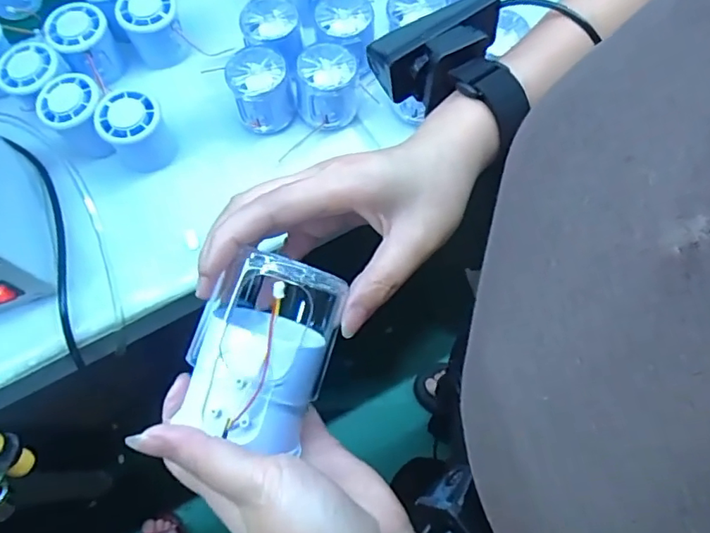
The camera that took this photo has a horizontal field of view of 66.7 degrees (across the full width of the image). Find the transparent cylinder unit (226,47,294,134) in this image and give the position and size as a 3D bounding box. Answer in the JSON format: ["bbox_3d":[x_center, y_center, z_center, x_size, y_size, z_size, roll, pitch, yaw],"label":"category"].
[{"bbox_3d":[-0.085,-0.160,0.495,0.054,0.055,0.058,-16,70,-4],"label":"transparent cylinder unit"}]

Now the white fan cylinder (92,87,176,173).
[{"bbox_3d":[-0.196,-0.122,0.485,0.052,0.059,0.051,-1,70,2],"label":"white fan cylinder"}]

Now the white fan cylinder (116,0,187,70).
[{"bbox_3d":[-0.197,-0.236,0.527,0.051,0.052,0.050,-20,71,-5],"label":"white fan cylinder"}]

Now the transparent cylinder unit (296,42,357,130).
[{"bbox_3d":[-0.025,-0.163,0.502,0.053,0.067,0.055,-1,70,2],"label":"transparent cylinder unit"}]

